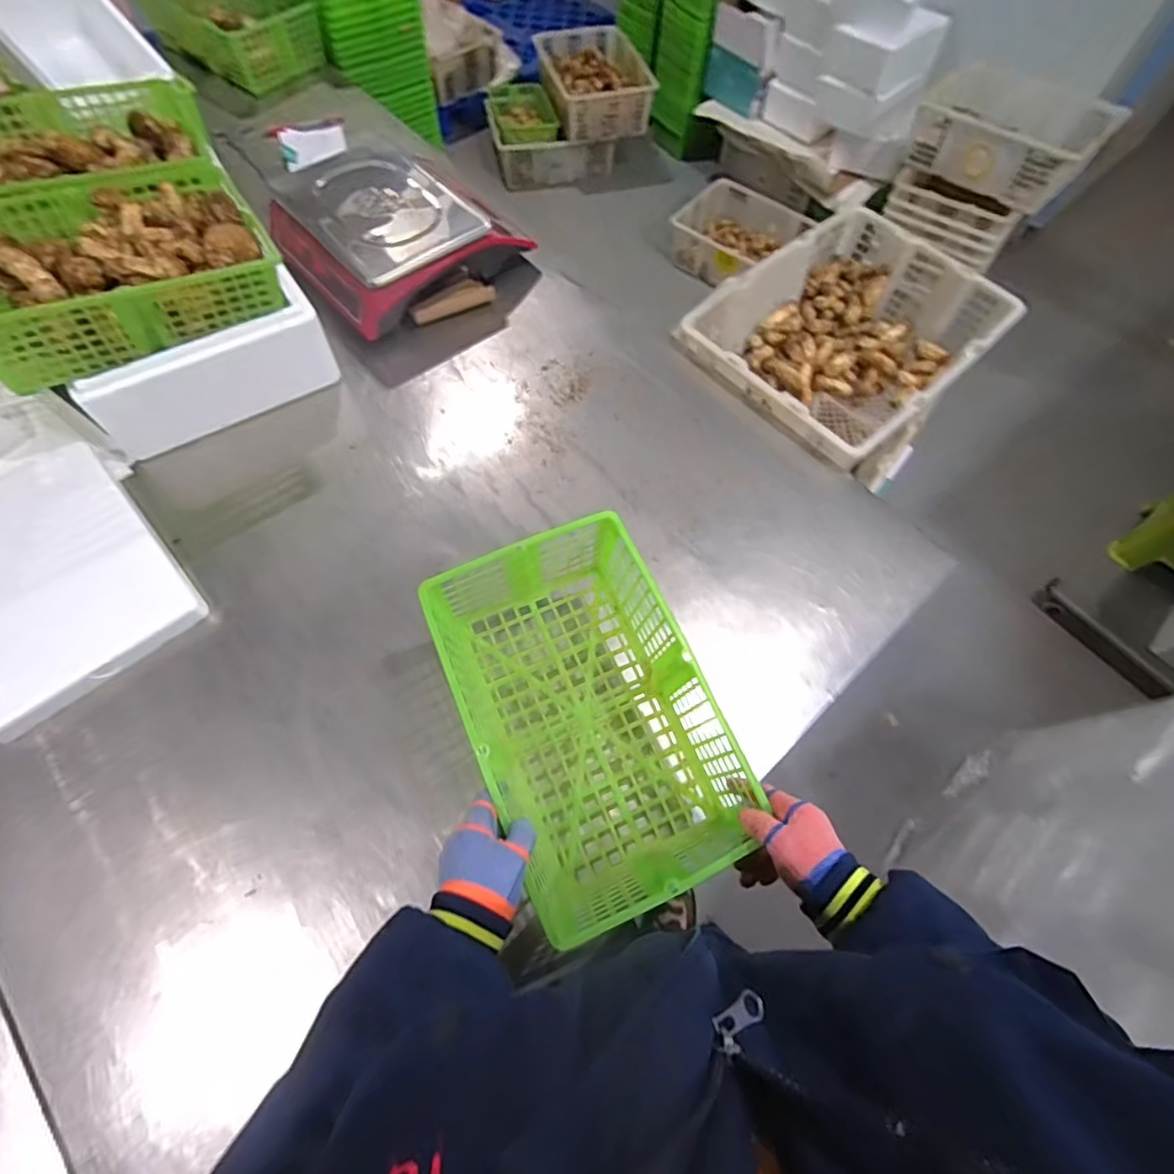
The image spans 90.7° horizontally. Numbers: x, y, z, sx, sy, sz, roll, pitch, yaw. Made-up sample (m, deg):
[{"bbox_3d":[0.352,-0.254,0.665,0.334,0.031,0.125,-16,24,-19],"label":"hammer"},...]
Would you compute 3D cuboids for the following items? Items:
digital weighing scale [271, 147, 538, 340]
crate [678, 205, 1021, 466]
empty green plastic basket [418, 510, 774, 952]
[{"bbox_3d":[-0.300,-0.562,0.925,0.293,0.116,0.304,42,69,15],"label":"digital weighing scale"},{"bbox_3d":[0.425,-0.402,0.996,0.479,0.205,0.368,-38,72,-19],"label":"crate"},{"bbox_3d":[-0.003,0.123,0.577,0.213,0.132,0.348,-21,68,-13],"label":"empty green plastic basket"}]

